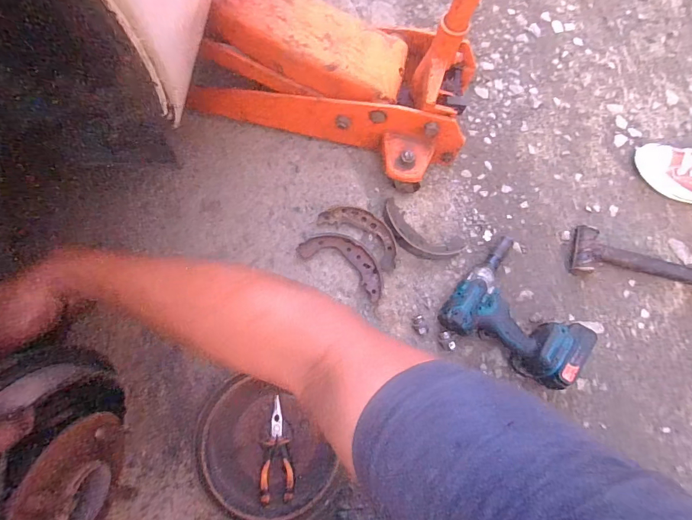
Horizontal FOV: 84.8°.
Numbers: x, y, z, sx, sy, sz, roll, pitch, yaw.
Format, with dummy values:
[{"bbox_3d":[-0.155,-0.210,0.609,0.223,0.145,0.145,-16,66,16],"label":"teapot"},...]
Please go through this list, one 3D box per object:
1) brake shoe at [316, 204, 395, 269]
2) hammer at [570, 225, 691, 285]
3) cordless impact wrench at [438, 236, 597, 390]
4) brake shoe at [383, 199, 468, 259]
[{"bbox_3d":[0.033,-0.055,0.721,0.165,0.029,0.069,32,80,7],"label":"brake shoe"},{"bbox_3d":[0.612,0.005,0.731,0.349,0.040,0.095,9,73,2],"label":"hammer"},{"bbox_3d":[0.315,0.103,0.686,0.212,0.082,0.233,-43,78,-13],"label":"cordless impact wrench"},{"bbox_3d":[0.144,-0.049,0.727,0.173,0.039,0.079,27,74,7],"label":"brake shoe"}]

